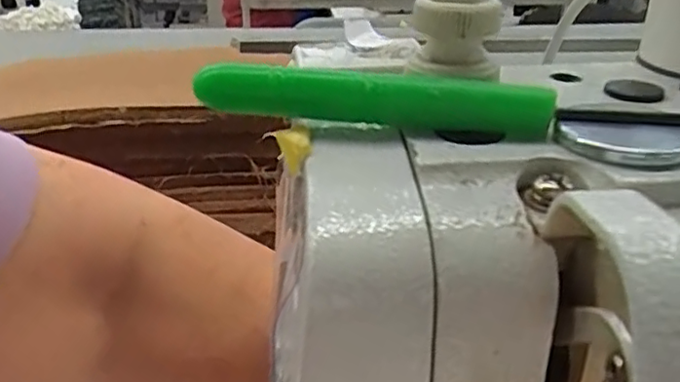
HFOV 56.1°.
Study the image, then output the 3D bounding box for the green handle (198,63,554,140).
[{"bbox_3d":[0.005,-0.016,0.115,0.064,0.009,0.006,6,25,7],"label":"green handle"}]

